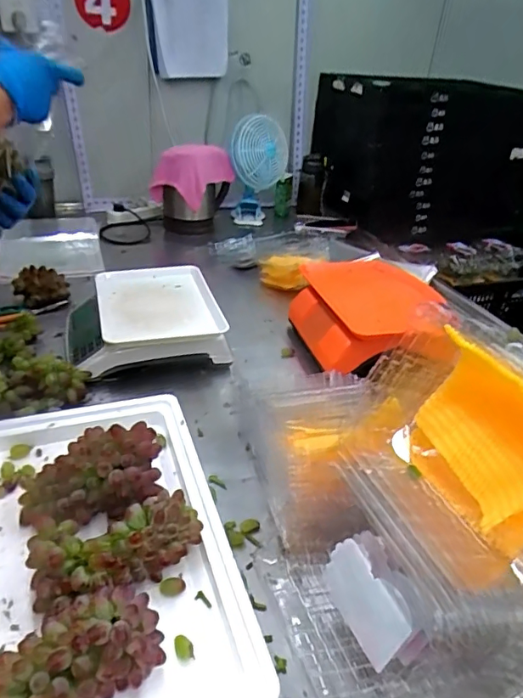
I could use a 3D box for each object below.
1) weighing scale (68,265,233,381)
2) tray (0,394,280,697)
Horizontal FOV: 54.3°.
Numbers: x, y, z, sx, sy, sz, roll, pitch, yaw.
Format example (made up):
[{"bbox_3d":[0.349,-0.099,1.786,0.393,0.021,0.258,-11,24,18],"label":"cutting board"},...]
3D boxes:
[{"bbox_3d":[-0.226,-0.059,0.968,0.269,0.090,0.277,-8,34,-21],"label":"weighing scale"},{"bbox_3d":[-0.197,0.204,0.559,0.307,0.102,0.448,-8,34,-20],"label":"tray"}]

